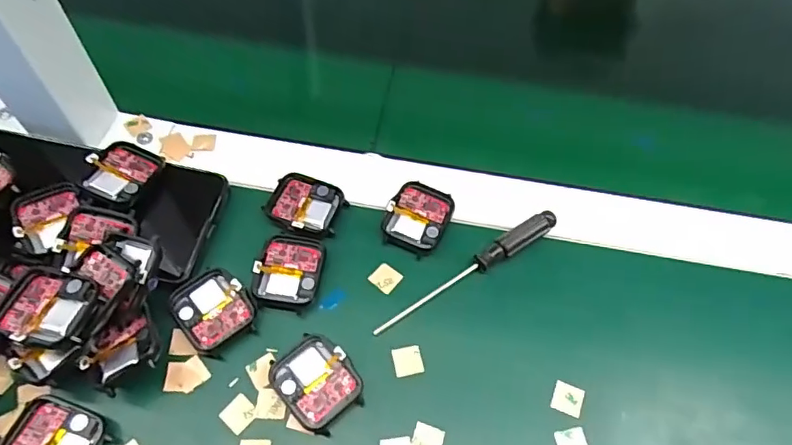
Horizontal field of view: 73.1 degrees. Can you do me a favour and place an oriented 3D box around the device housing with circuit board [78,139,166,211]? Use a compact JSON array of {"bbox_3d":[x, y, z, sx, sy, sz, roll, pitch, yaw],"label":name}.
[{"bbox_3d":[-0.166,-0.030,0.322,0.036,0.007,0.046,24,54,1],"label":"device housing with circuit board"}]

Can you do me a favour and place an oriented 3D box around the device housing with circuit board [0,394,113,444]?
[{"bbox_3d":[-0.167,0.107,0.259,0.044,0.012,0.038,18,61,7],"label":"device housing with circuit board"}]

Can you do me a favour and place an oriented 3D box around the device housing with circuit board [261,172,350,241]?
[{"bbox_3d":[-0.056,-0.010,0.335,0.045,0.007,0.040,19,62,7],"label":"device housing with circuit board"}]

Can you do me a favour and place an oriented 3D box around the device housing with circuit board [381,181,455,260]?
[{"bbox_3d":[0.014,-0.003,0.335,0.037,0.008,0.044,25,62,10],"label":"device housing with circuit board"}]

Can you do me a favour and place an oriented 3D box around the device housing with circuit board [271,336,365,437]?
[{"bbox_3d":[-0.041,0.084,0.281,0.037,0.010,0.045,-37,69,-21],"label":"device housing with circuit board"}]

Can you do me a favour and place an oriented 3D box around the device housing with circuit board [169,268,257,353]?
[{"bbox_3d":[-0.102,0.048,0.298,0.038,0.008,0.042,-35,68,-20],"label":"device housing with circuit board"}]

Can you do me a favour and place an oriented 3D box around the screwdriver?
[{"bbox_3d":[0.044,0.028,0.317,0.132,0.011,0.013,-29,66,-18],"label":"screwdriver"}]

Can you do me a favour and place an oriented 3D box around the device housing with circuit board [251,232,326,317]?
[{"bbox_3d":[-0.062,0.028,0.311,0.036,0.006,0.047,10,61,3],"label":"device housing with circuit board"}]

